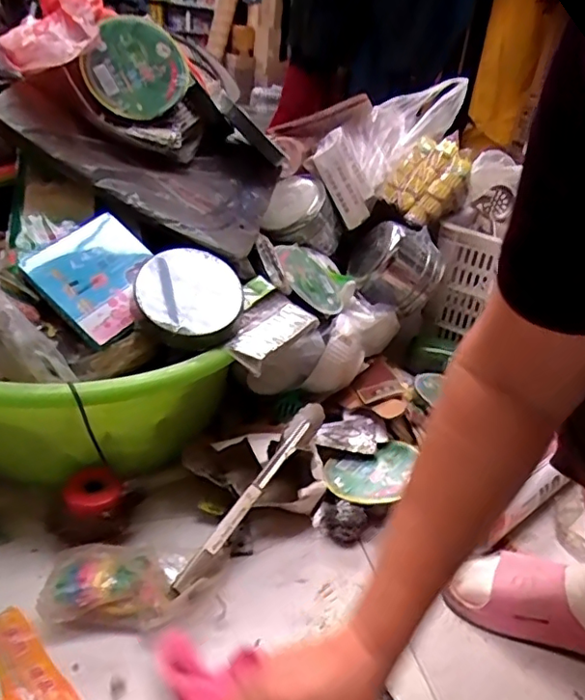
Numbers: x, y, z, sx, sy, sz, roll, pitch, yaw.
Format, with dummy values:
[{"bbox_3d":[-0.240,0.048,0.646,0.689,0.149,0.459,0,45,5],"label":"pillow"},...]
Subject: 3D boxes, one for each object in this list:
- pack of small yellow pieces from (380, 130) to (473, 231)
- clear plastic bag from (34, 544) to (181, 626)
[{"bbox_3d":[0.237,-0.292,0.995,0.116,0.161,0.065,44,2,16],"label":"pack of small yellow pieces"},{"bbox_3d":[-0.185,0.239,0.589,0.133,0.042,0.091,2,30,-8],"label":"clear plastic bag"}]

